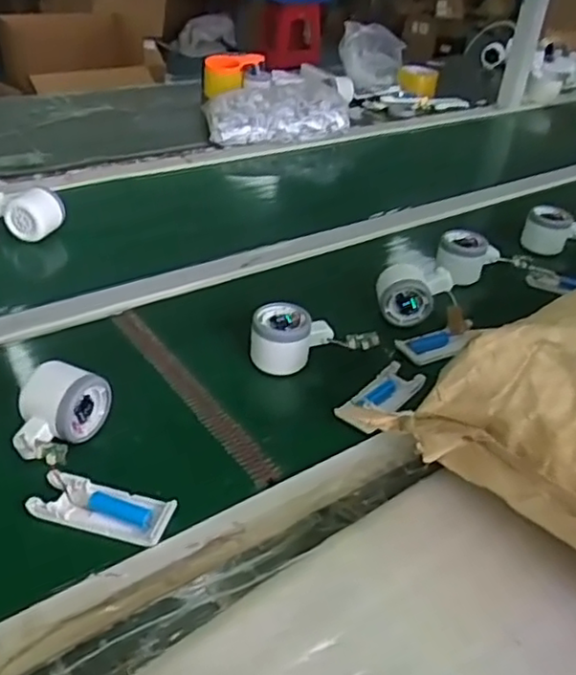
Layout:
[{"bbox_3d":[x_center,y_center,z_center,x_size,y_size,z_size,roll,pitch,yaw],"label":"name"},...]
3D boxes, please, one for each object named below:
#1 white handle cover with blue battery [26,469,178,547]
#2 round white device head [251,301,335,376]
[{"bbox_3d":[-0.140,0.128,0.495,0.102,0.011,0.040,12,36,8],"label":"white handle cover with blue battery"},{"bbox_3d":[0.004,0.001,0.661,0.080,0.049,0.057,5,35,-2],"label":"round white device head"}]

